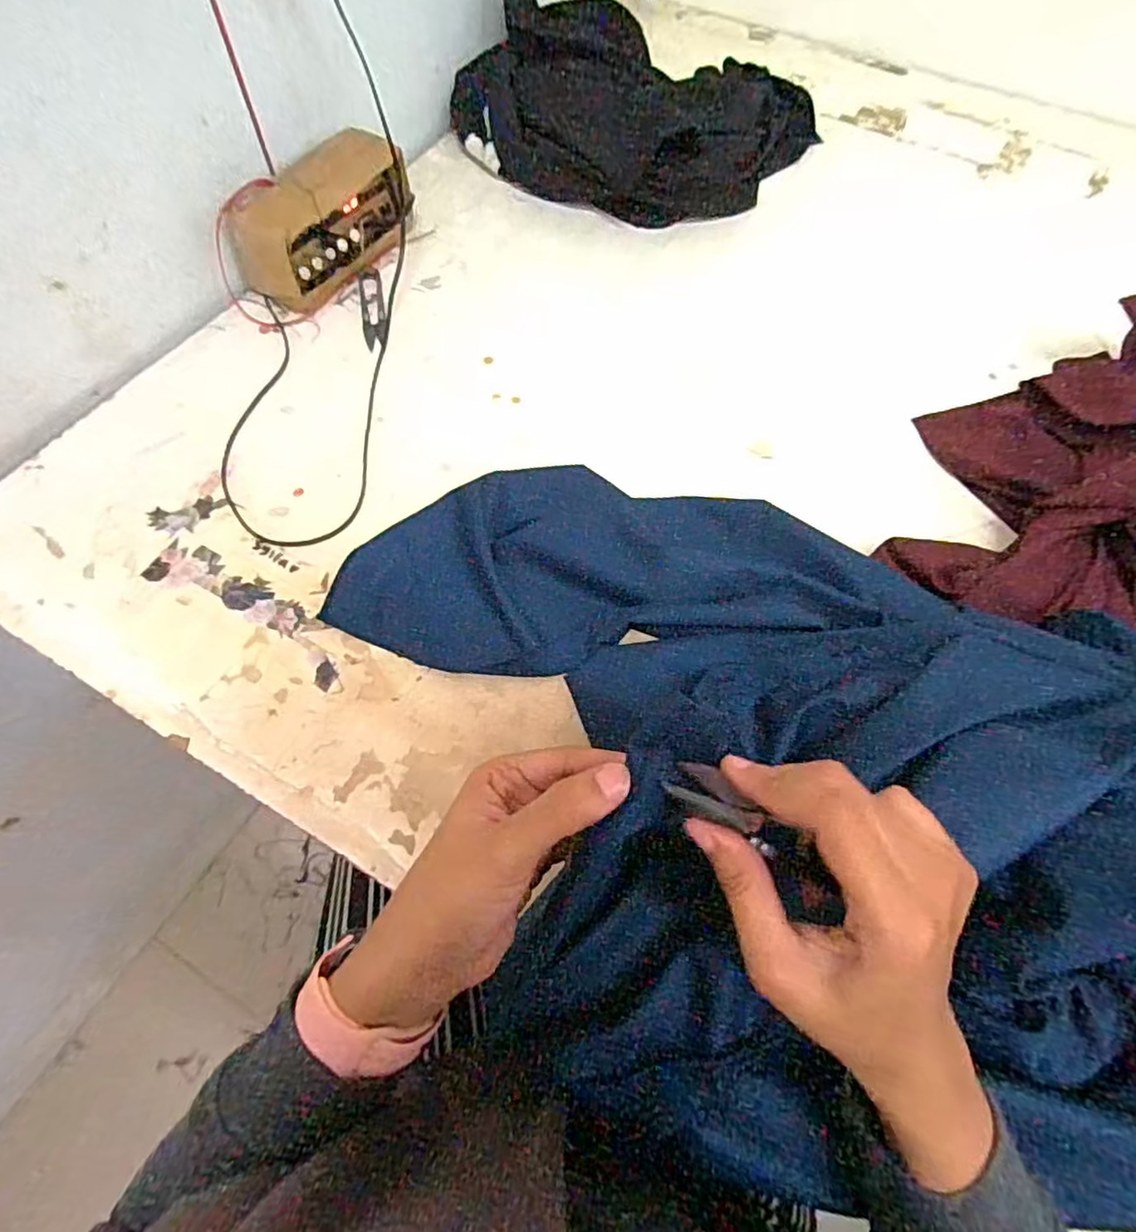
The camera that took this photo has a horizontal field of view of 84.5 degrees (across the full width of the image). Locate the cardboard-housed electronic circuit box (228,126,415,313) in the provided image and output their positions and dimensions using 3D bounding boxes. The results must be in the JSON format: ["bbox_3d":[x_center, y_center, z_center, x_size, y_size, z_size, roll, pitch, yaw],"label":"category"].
[{"bbox_3d":[-0.232,-0.398,0.617,0.070,0.095,0.188,34,68,14],"label":"cardboard-housed electronic circuit box"}]

